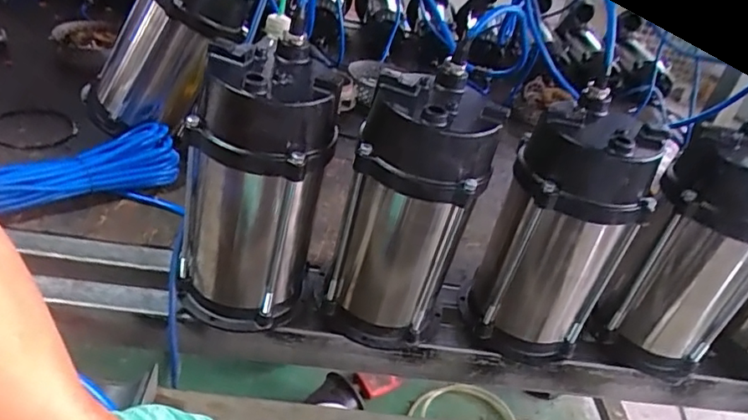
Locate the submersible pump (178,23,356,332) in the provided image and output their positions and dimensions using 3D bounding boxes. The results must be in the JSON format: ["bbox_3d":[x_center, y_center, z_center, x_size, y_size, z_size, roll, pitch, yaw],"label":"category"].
[{"bbox_3d":[-0.109,-0.012,0.524,0.117,0.256,0.112,-20,46,-38],"label":"submersible pump"}]

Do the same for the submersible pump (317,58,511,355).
[{"bbox_3d":[0.029,0.013,0.550,0.117,0.268,0.103,18,35,8],"label":"submersible pump"}]

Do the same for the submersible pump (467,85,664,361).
[{"bbox_3d":[0.178,0.026,0.562,0.106,0.249,0.107,2,36,-15],"label":"submersible pump"}]

